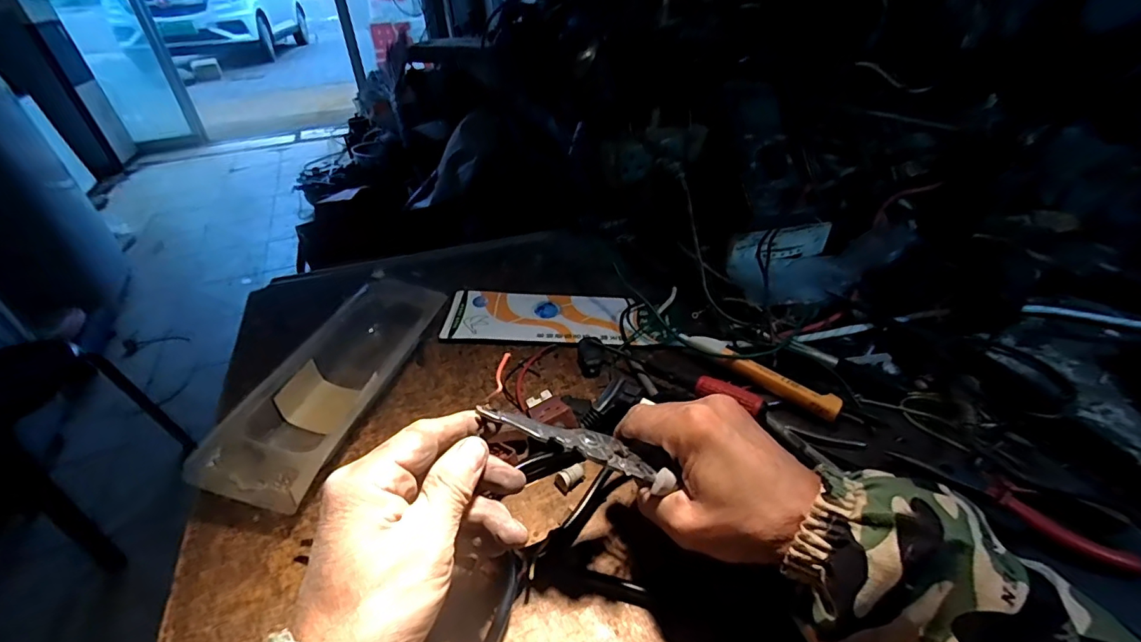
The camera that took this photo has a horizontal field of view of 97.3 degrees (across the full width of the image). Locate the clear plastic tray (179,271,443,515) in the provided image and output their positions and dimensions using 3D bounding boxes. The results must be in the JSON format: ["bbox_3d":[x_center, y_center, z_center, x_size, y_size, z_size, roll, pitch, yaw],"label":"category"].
[{"bbox_3d":[-0.200,0.048,0.443,0.091,0.045,0.254,8,39,10],"label":"clear plastic tray"}]

